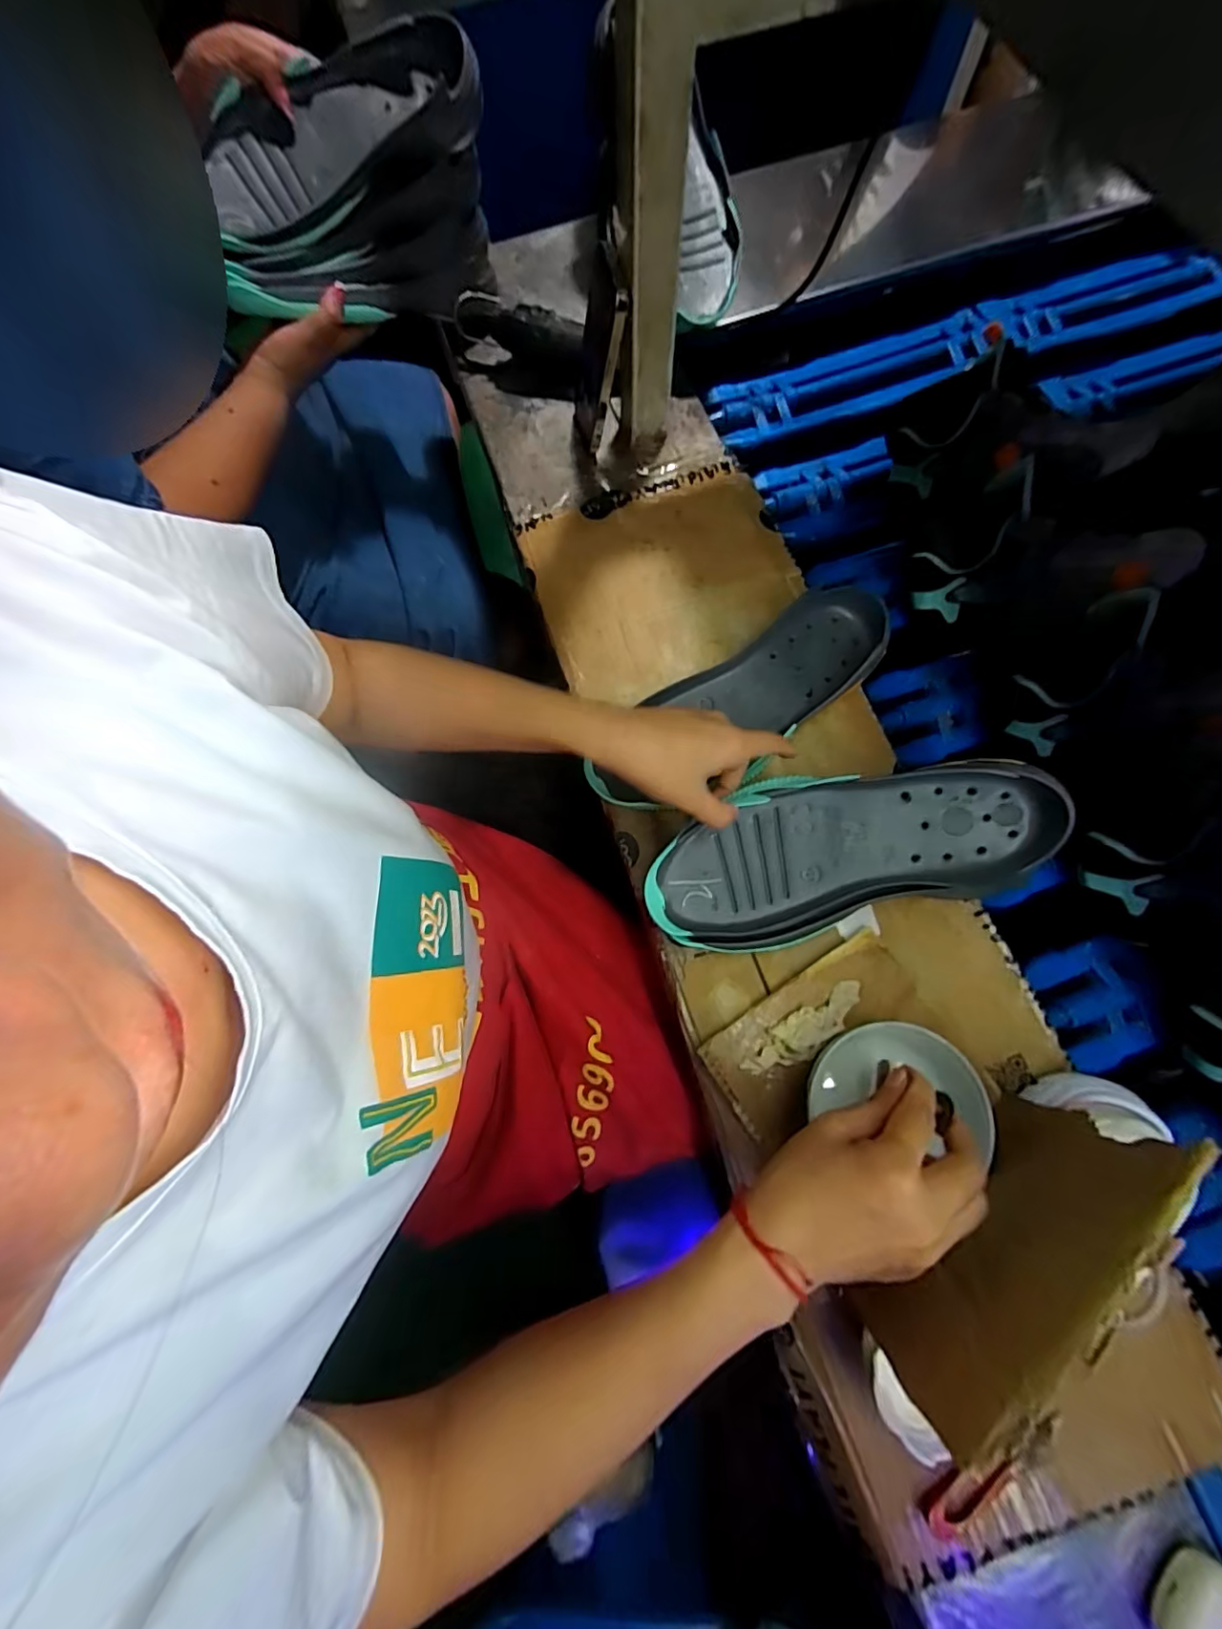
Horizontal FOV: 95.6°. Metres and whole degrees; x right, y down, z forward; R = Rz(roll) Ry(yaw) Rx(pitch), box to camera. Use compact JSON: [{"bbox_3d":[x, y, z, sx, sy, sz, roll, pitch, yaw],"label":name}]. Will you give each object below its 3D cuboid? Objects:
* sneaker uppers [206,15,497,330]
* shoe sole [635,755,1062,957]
[{"bbox_3d":[-0.244,-0.587,0.539,0.275,0.147,0.127,-28,76,-6],"label":"sneaker uppers"},{"bbox_3d":[0.163,0.025,0.394,0.281,0.046,0.118,-18,90,6],"label":"shoe sole"}]

